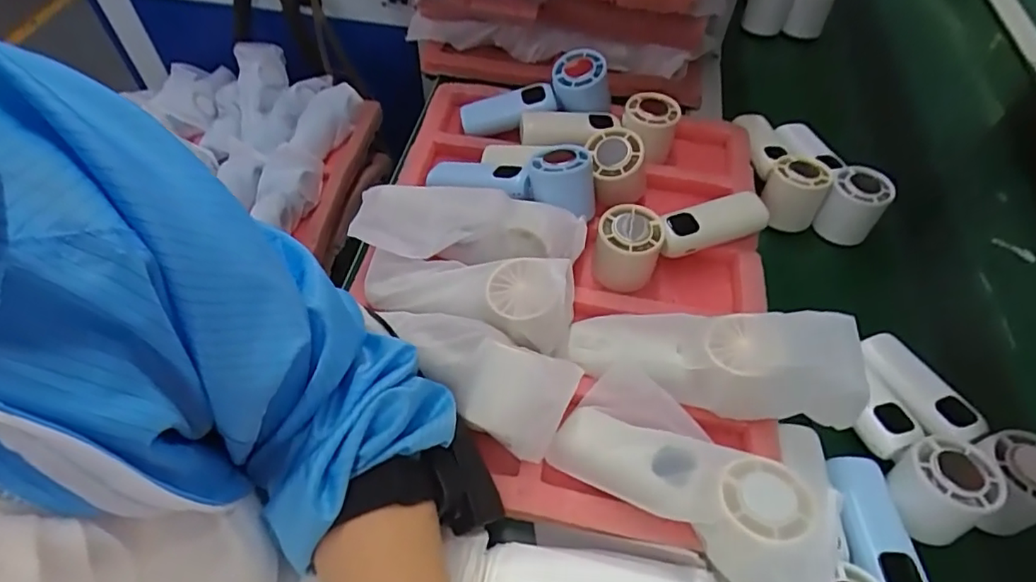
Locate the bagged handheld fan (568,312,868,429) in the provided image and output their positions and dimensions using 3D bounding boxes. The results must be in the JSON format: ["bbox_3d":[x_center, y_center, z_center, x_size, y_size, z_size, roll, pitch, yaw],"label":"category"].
[{"bbox_3d":[0.135,0.048,0.400,0.185,0.057,0.060,6,50,26],"label":"bagged handheld fan"}]

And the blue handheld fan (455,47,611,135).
[{"bbox_3d":[0.017,-0.193,0.576,0.153,0.051,0.063,-14,53,9],"label":"blue handheld fan"}]

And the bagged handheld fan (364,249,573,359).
[{"bbox_3d":[-0.040,0.000,0.419,0.162,0.042,0.063,13,53,8],"label":"bagged handheld fan"}]

